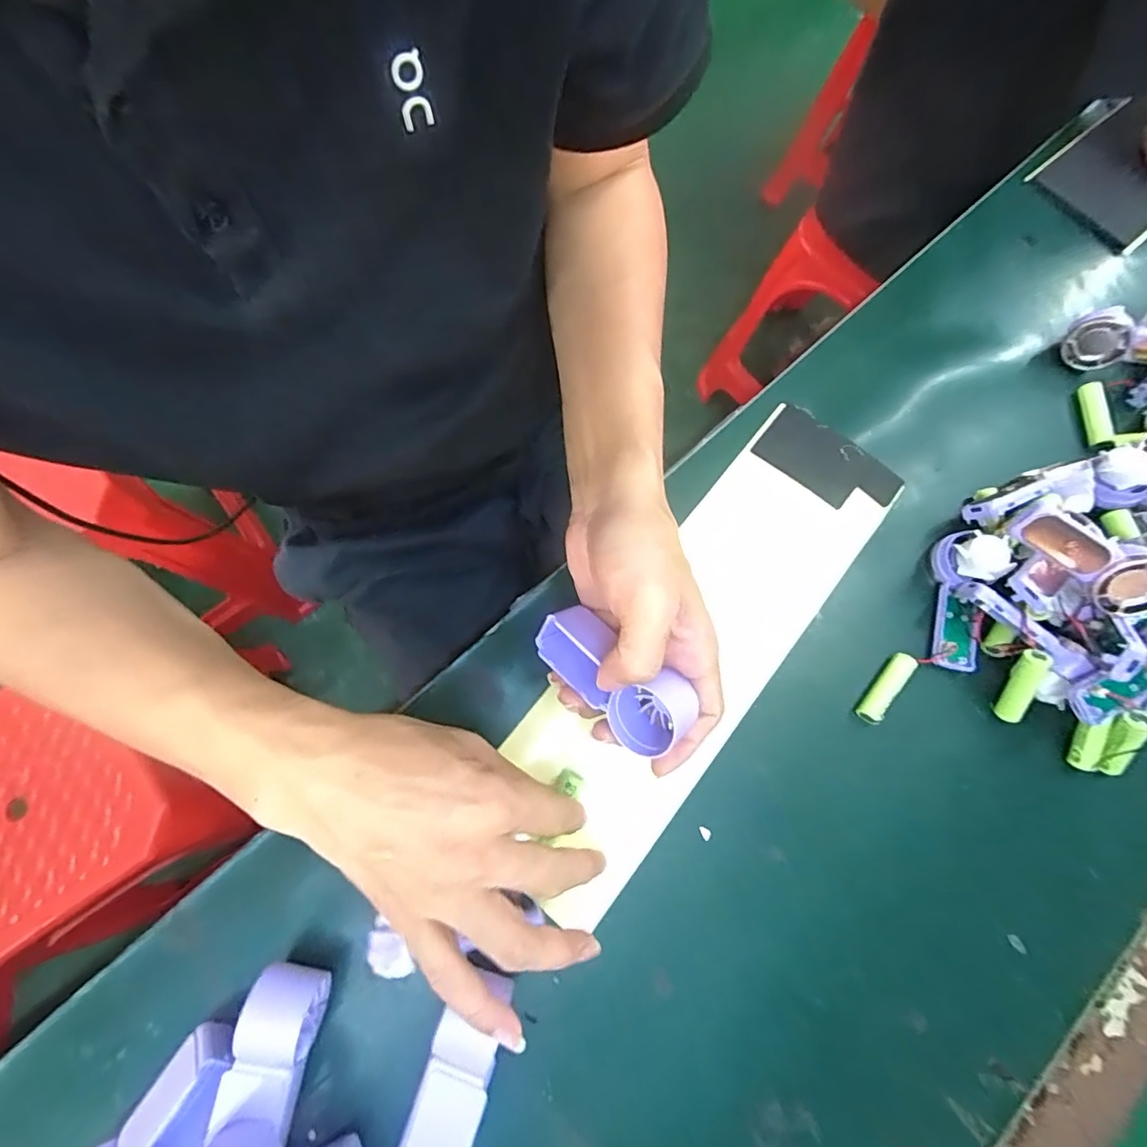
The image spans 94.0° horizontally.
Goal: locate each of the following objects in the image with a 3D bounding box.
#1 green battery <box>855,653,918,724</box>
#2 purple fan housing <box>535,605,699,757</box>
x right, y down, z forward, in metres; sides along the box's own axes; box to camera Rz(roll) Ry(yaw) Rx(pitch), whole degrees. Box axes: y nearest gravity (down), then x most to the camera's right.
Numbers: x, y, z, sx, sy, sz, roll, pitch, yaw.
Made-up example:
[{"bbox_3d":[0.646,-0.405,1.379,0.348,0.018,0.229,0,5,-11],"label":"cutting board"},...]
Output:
[{"bbox_3d":[0.202,0.074,0.348,0.014,0.014,0.049,40,77,10],"label":"green battery"},{"bbox_3d":[0.022,0.057,0.292,0.093,0.030,0.042,43,77,2],"label":"purple fan housing"}]

